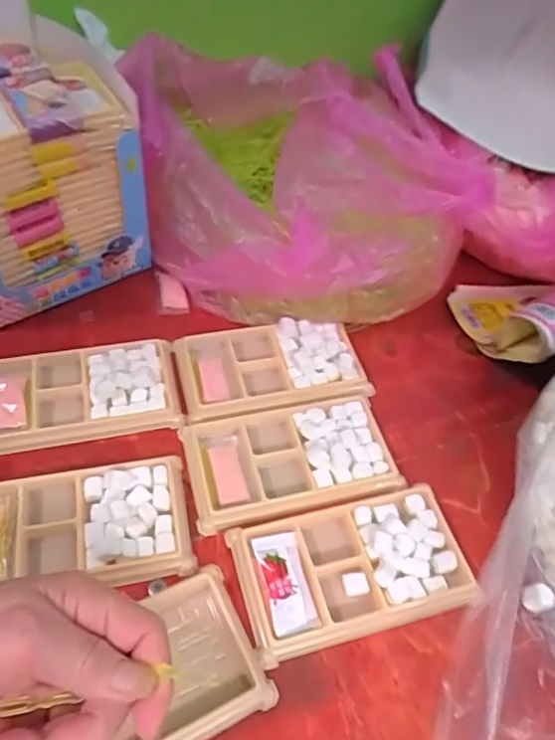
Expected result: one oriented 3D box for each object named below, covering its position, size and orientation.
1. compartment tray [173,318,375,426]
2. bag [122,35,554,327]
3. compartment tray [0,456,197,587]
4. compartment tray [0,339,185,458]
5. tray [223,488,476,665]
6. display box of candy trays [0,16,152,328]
[{"bbox_3d":[-0.006,-0.004,0.446,0.135,0.013,0.080,-8,52,-11],"label":"compartment tray"},{"bbox_3d":[0.065,-0.166,0.508,0.348,0.120,0.241,-2,51,-7],"label":"bag"},{"bbox_3d":[-0.124,0.093,0.354,0.139,0.015,0.075,-8,52,-11],"label":"compartment tray"},{"bbox_3d":[-0.141,0.015,0.416,0.136,0.011,0.075,-8,52,-12],"label":"compartment tray"},{"bbox_3d":[0.046,0.116,0.355,0.136,0.014,0.076,-10,52,-13],"label":"tray"},{"bbox_3d":[-0.199,-0.155,0.462,0.159,0.137,0.153,-29,59,-26],"label":"display box of candy trays"}]

